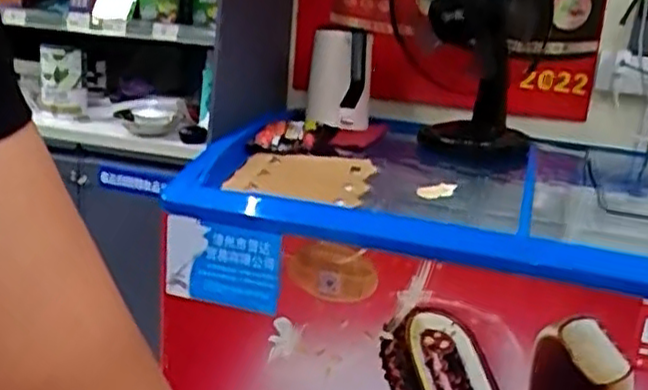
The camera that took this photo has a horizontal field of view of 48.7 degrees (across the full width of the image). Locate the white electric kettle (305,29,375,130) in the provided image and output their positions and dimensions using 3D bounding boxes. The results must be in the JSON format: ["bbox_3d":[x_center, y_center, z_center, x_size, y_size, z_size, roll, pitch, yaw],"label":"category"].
[{"bbox_3d":[0.033,-0.257,1.565,0.139,0.214,0.129,4,16,-1],"label":"white electric kettle"}]

